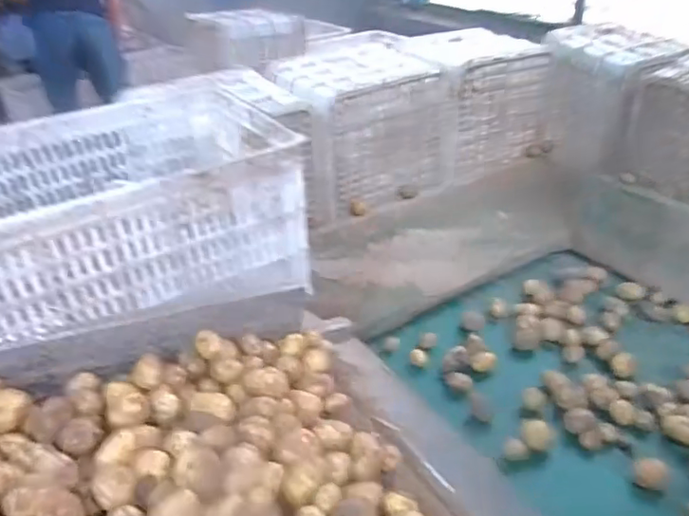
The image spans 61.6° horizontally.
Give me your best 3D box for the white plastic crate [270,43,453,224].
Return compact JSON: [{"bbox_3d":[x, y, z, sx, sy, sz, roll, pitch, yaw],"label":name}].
[{"bbox_3d":[0.045,-0.342,1.483,0.388,0.299,0.308,-16,35,-21],"label":"white plastic crate"}]

